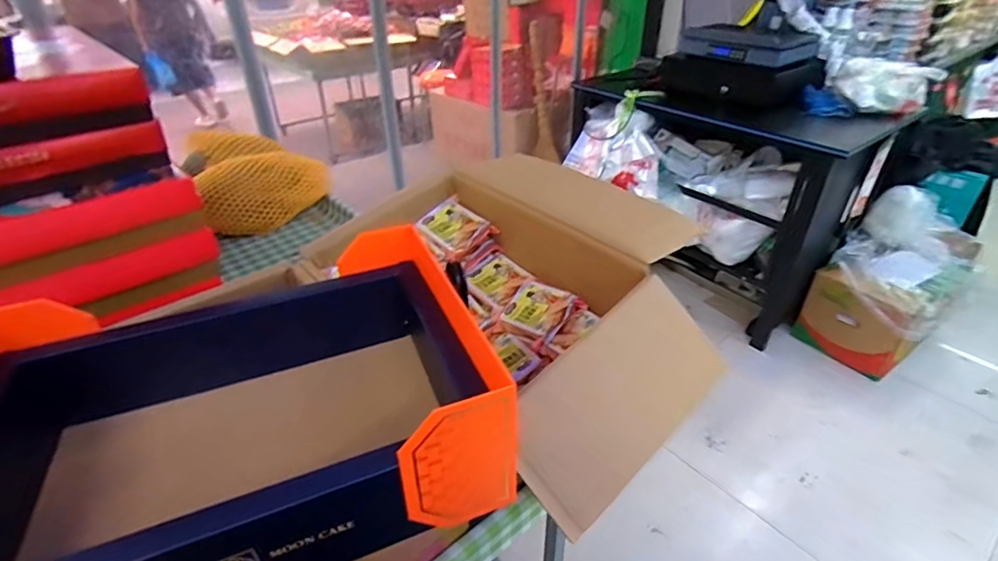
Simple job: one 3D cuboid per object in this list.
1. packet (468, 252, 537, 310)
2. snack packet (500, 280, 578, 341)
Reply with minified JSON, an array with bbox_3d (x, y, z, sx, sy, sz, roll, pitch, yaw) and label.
[{"bbox_3d":[0.001,0.002,0.803,0.078,0.019,0.086,-35,49,-18],"label":"packet"},{"bbox_3d":[0.058,0.042,0.737,0.095,0.018,0.083,21,57,39],"label":"snack packet"}]

